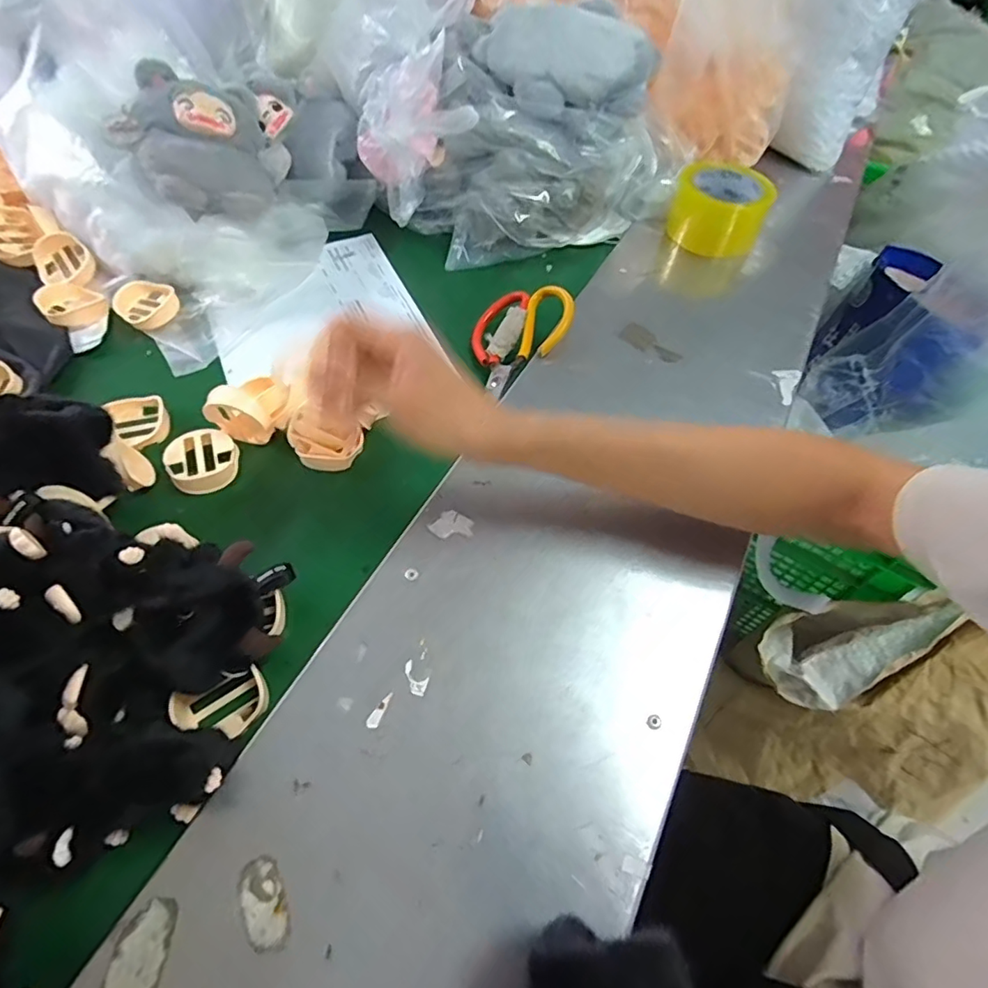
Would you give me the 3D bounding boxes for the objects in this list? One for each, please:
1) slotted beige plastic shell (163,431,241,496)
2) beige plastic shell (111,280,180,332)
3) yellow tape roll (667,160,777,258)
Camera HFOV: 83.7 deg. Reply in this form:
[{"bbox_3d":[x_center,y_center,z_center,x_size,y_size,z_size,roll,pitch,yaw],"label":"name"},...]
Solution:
[{"bbox_3d":[-0.246,-0.028,0.468,0.056,0.017,0.055,1,56,-2],"label":"slotted beige plastic shell"},{"bbox_3d":[-0.366,-0.200,0.579,0.065,0.016,0.056,29,60,16],"label":"beige plastic shell"},{"bbox_3d":[0.270,-0.342,0.659,0.104,0.068,0.104,1,56,-2],"label":"yellow tape roll"}]

